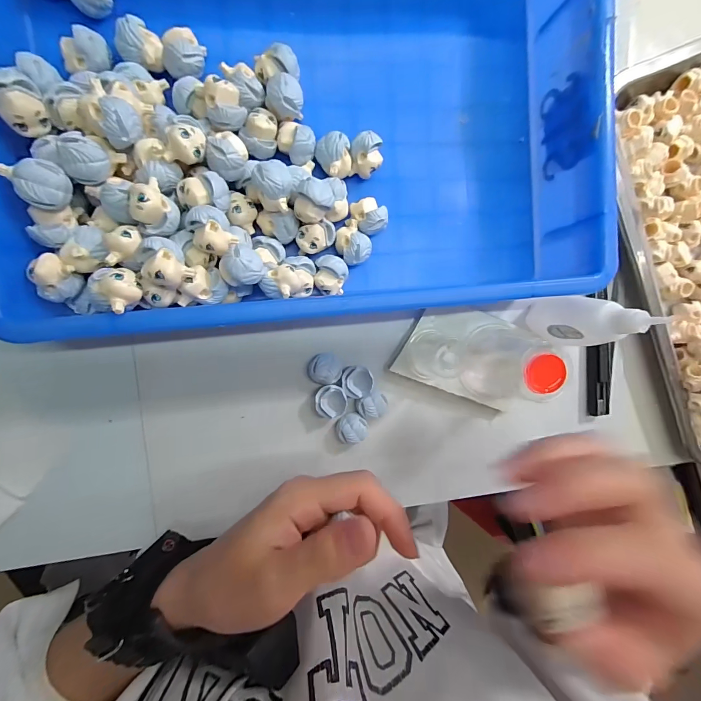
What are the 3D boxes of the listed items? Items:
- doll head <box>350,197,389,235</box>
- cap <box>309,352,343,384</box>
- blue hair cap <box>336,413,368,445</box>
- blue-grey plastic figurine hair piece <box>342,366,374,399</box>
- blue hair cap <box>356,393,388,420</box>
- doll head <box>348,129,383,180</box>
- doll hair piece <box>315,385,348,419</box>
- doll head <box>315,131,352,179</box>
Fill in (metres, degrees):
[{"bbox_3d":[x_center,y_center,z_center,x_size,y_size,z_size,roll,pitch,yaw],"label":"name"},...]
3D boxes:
[{"bbox_3d":[0.013,-0.095,0.245,0.023,0.025,0.025,-1,96,-9],"label":"doll head"},{"bbox_3d":[-0.019,0.013,0.258,0.024,0.013,0.022,-1,96,-9],"label":"cap"},{"bbox_3d":[0.001,0.060,0.265,0.023,0.013,0.021,-1,96,-9],"label":"blue hair cap"},{"bbox_3d":[0.006,0.023,0.263,0.024,0.013,0.023,-1,96,-9],"label":"blue-grey plastic figurine hair piece"},{"bbox_3d":[0.017,0.042,0.267,0.023,0.017,0.019,-24,99,-6],"label":"blue hair cap"},{"bbox_3d":[0.011,-0.134,0.241,0.022,0.026,0.025,11,94,-10],"label":"doll head"},{"bbox_3d":[-0.015,0.038,0.260,0.023,0.012,0.024,-1,96,-9],"label":"doll hair piece"},{"bbox_3d":[-0.012,-0.132,0.238,0.023,0.025,0.027,-8,97,-8],"label":"doll head"}]

